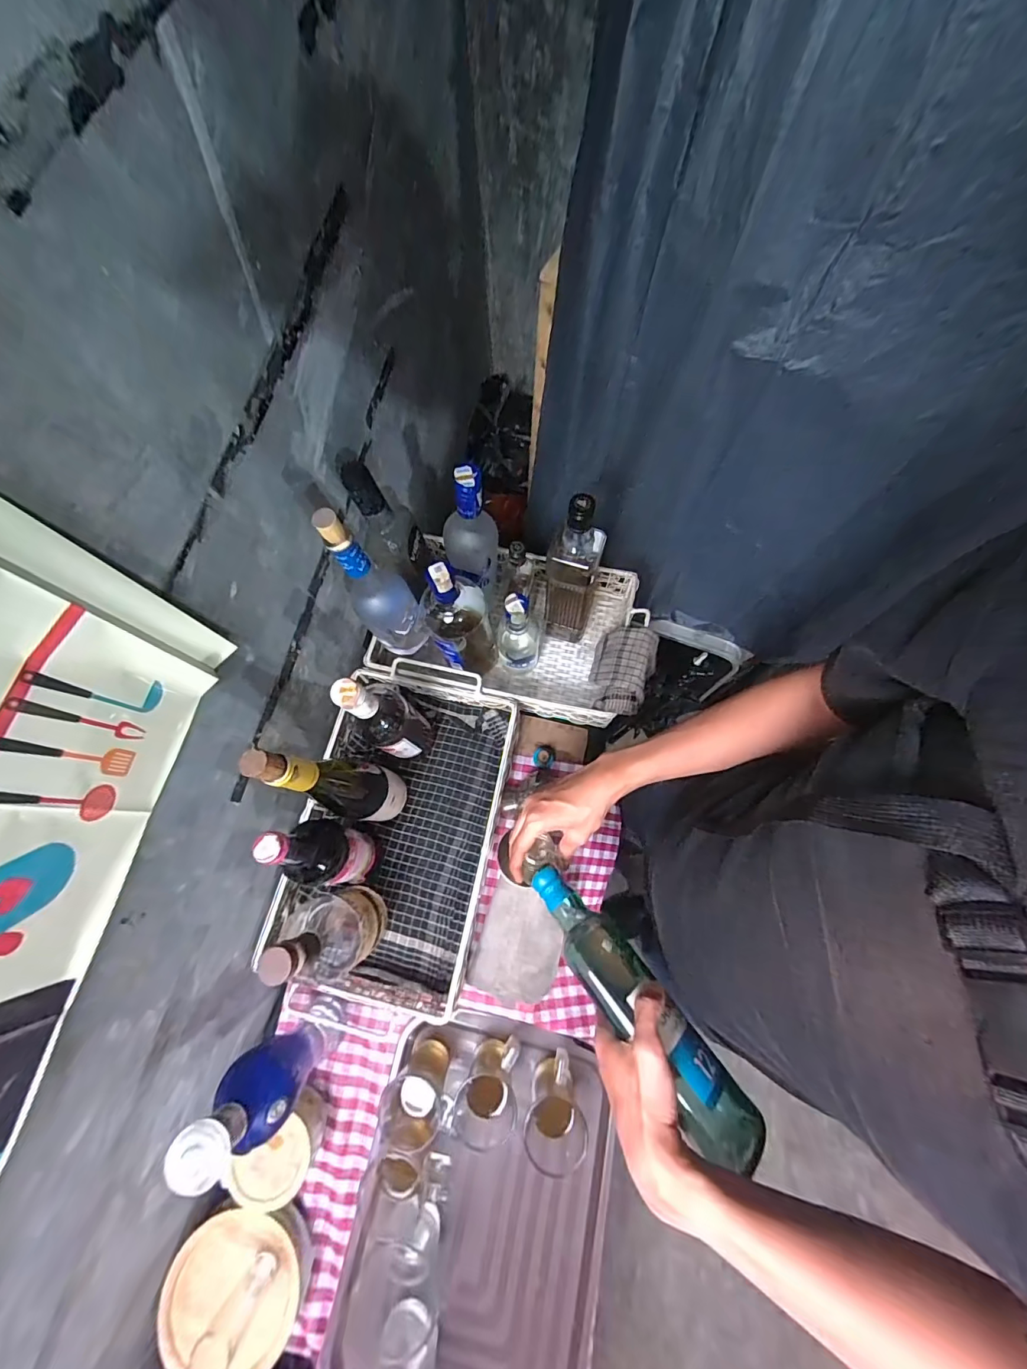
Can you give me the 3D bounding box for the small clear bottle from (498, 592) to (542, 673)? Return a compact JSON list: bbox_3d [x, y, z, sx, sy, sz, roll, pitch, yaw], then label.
[{"bbox_3d":[0.009,-0.068,0.638,0.057,0.153,0.047,2,72,2],"label":"small clear bottle"}]

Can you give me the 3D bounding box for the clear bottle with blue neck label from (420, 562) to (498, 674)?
[{"bbox_3d":[-0.074,-0.085,0.638,0.080,0.263,0.073,-12,72,-2],"label":"clear bottle with blue neck label"}]

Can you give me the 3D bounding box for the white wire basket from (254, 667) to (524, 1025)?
[{"bbox_3d":[-0.154,0.191,0.650,0.249,0.084,0.424,12,73,5],"label":"white wire basket"}]

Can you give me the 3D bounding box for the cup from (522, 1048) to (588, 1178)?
[{"bbox_3d":[0.047,0.512,0.567,0.071,0.107,0.098,-8,72,-1],"label":"cup"}]

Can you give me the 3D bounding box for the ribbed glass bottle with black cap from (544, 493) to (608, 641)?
[{"bbox_3d":[0.084,-0.149,0.641,0.069,0.290,0.065,12,73,5],"label":"ribbed glass bottle with black cap"}]

